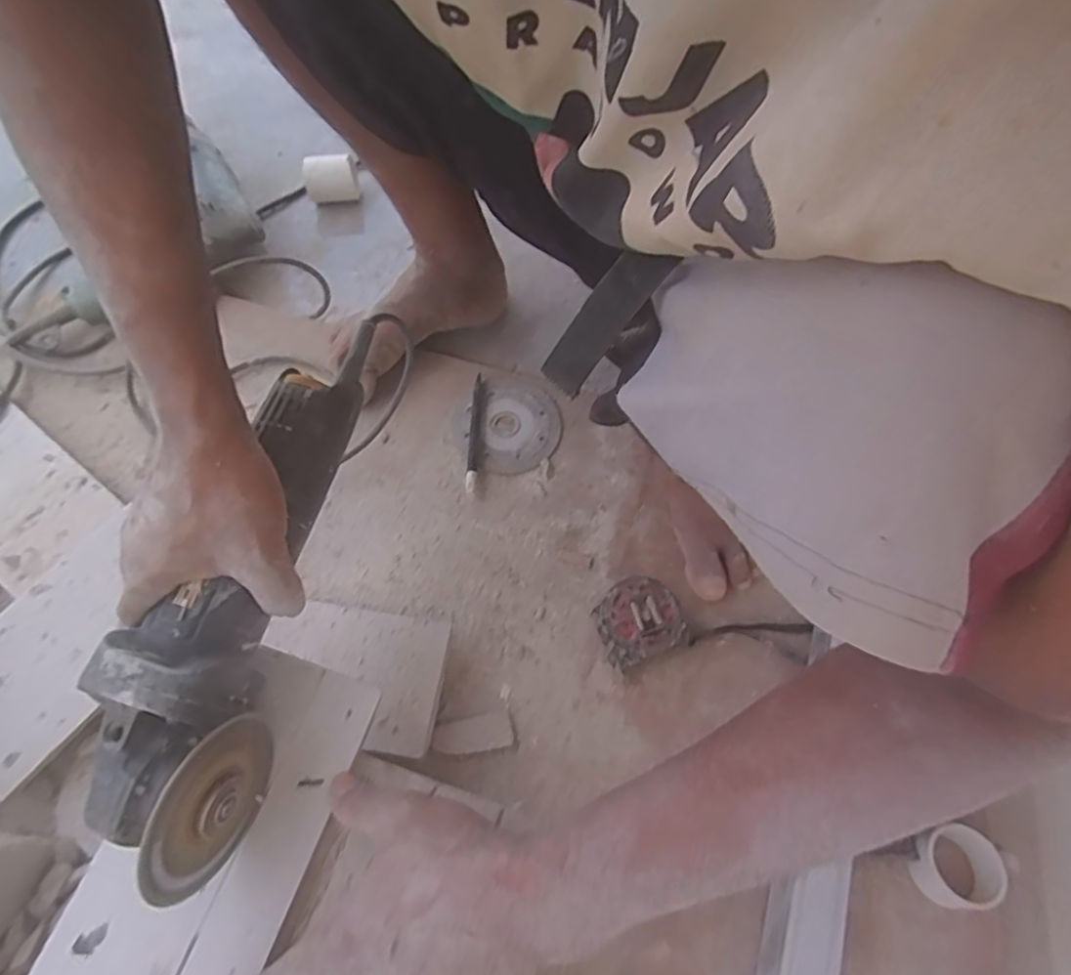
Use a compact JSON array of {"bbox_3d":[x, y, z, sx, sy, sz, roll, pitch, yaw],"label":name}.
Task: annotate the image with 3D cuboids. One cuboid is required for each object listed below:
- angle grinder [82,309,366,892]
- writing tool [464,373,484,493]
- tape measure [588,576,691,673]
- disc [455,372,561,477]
[{"bbox_3d":[-0.163,0.044,0.357,0.078,0.068,0.306,13,67,3],"label":"angle grinder"},{"bbox_3d":[-0.057,-0.052,0.581,0.011,0.010,0.125,3,61,-2],"label":"writing tool"},{"bbox_3d":[0.080,0.106,0.492,0.063,0.038,0.061,-21,65,-14],"label":"tape measure"},{"bbox_3d":[-0.026,-0.064,0.599,0.098,0.007,0.110,-12,63,-10],"label":"disc"}]

